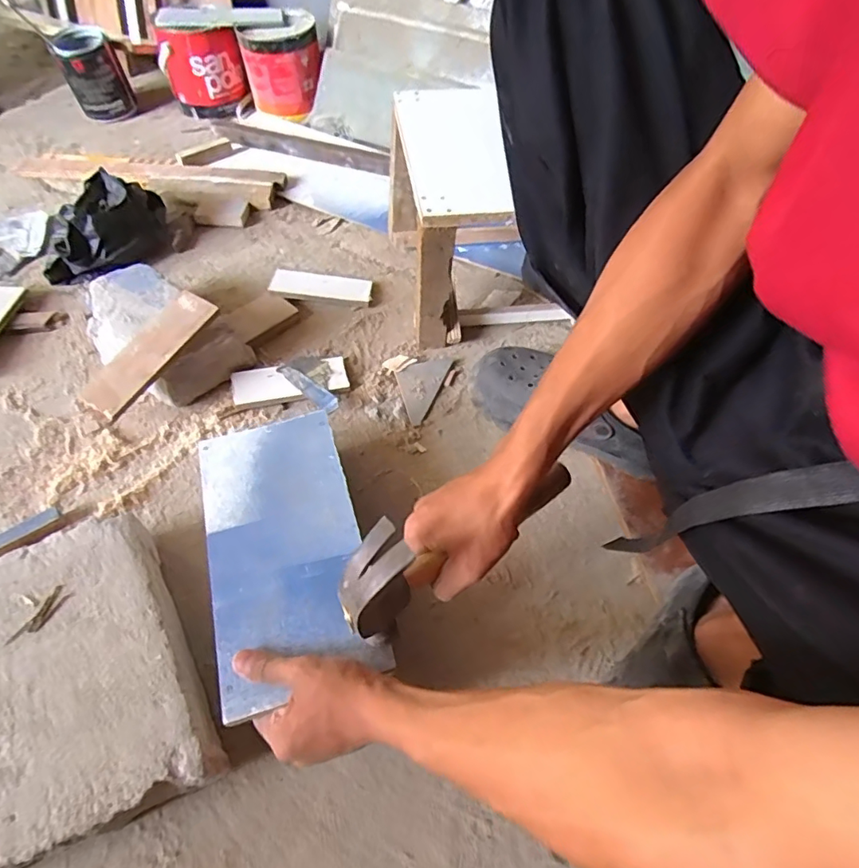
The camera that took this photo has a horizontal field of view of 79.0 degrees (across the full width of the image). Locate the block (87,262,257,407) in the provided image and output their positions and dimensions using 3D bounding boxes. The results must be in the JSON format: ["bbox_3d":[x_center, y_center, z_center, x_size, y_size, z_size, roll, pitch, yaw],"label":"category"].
[{"bbox_3d":[-0.351,-0.131,0.675,0.214,0.080,0.130,32,58,16],"label":"block"}]

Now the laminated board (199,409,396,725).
[{"bbox_3d":[-0.134,0.098,0.481,0.132,0.005,0.261,-14,58,-12],"label":"laminated board"}]

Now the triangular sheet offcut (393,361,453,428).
[{"bbox_3d":[-0.016,-0.067,0.700,0.060,0.006,0.116,23,56,10],"label":"triangular sheet offcut"}]

